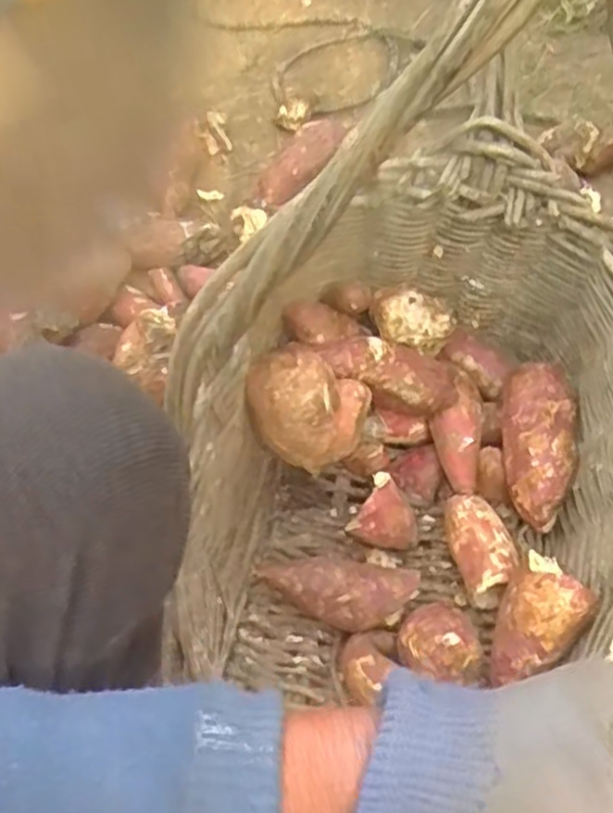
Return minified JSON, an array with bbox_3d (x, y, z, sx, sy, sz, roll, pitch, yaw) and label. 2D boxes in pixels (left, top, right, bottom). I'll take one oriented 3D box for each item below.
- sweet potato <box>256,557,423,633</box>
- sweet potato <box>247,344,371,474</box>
[{"bbox_3d":[0.027,0.161,0.616,0.132,0.055,0.059,4,52,5],"label":"sweet potato"},{"bbox_3d":[0.002,0.000,0.651,0.097,0.098,0.076,15,54,13],"label":"sweet potato"}]

